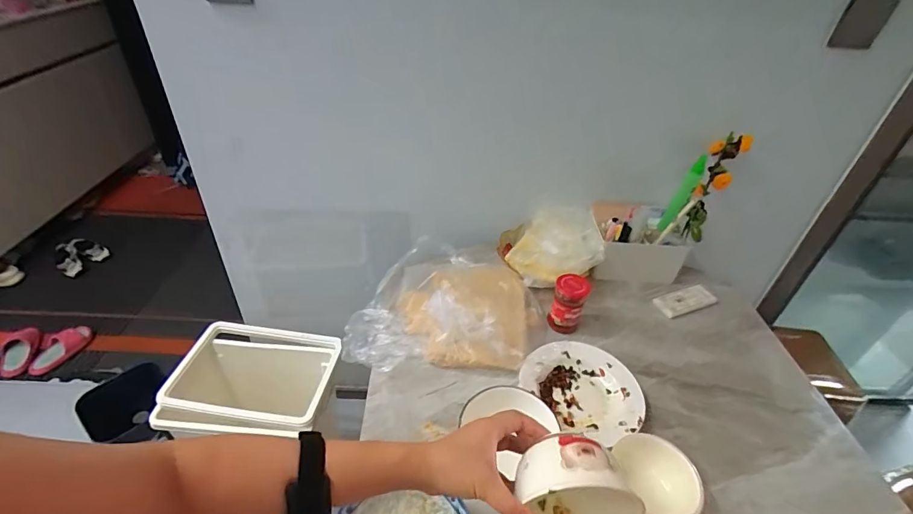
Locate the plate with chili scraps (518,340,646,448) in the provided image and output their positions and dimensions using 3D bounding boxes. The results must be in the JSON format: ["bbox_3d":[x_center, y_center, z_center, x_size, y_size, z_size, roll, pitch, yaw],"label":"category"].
[{"bbox_3d":[0.221,0.239,0.772,0.194,0.041,0.198,3,38,-2],"label":"plate with chili scraps"}]

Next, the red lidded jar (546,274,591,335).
[{"bbox_3d":[0.226,0.096,0.890,0.061,0.121,0.062,3,38,-2],"label":"red lidded jar"}]

